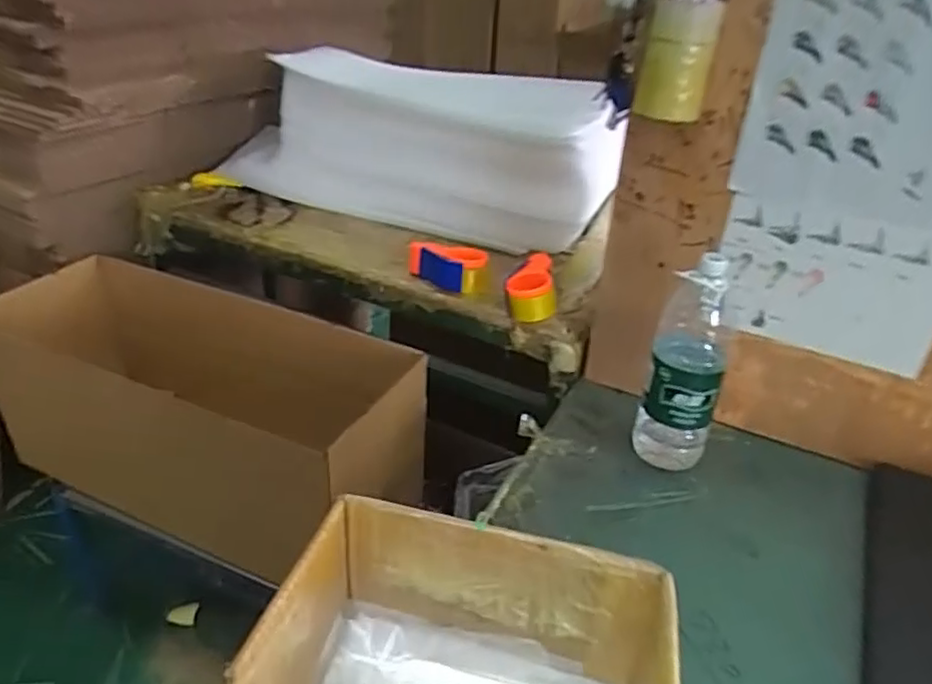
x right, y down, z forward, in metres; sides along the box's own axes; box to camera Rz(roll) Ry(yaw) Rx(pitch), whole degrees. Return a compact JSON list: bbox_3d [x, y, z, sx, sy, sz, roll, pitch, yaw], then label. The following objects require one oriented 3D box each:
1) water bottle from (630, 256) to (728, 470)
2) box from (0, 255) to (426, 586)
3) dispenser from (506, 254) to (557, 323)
[{"bbox_3d":[0.311,0.040,0.951,0.105,0.321,0.076,12,33,15],"label":"water bottle"},{"bbox_3d":[-0.529,0.124,1.285,0.859,0.327,0.324,13,33,18],"label":"box"},{"bbox_3d":[0.117,-0.099,1.198,0.087,0.076,0.125,5,32,5],"label":"dispenser"}]

